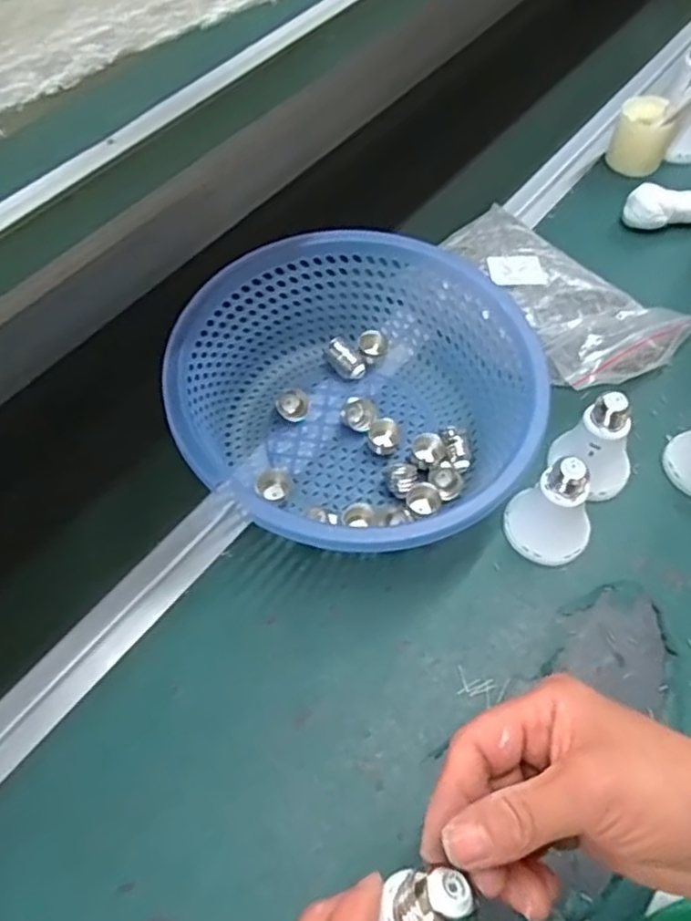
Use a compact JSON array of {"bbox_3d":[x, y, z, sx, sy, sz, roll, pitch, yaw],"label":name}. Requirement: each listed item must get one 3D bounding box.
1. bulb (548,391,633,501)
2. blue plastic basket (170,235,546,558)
[{"bbox_3d":[0.202,-0.014,0.544,0.059,0.090,0.055,-18,57,-10],"label":"bulb"},{"bbox_3d":[0.004,-0.058,0.567,0.266,0.119,0.225,-16,57,-9],"label":"blue plastic basket"}]

